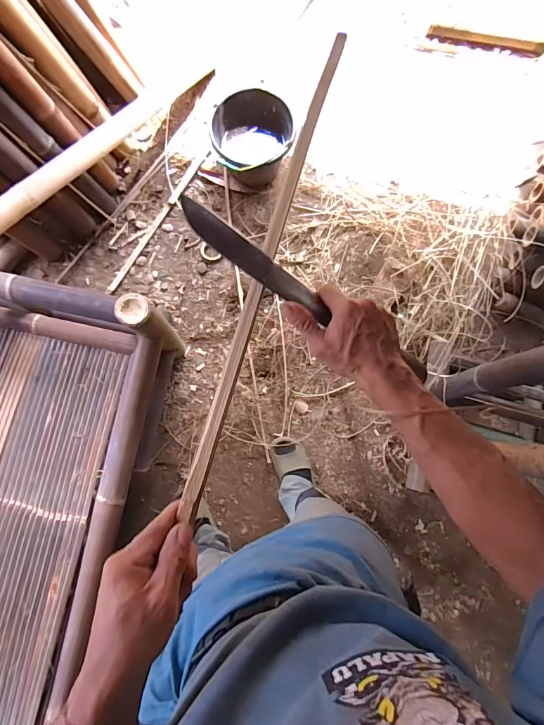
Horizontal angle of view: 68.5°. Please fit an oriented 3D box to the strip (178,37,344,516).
[{"bbox_3d":[0.001,-0.130,0.429,0.018,0.008,0.575,16,76,2],"label":"strip"}]

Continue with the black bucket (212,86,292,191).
[{"bbox_3d":[-0.073,-0.768,1.391,0.260,0.202,0.248,0,83,0],"label":"black bucket"}]

